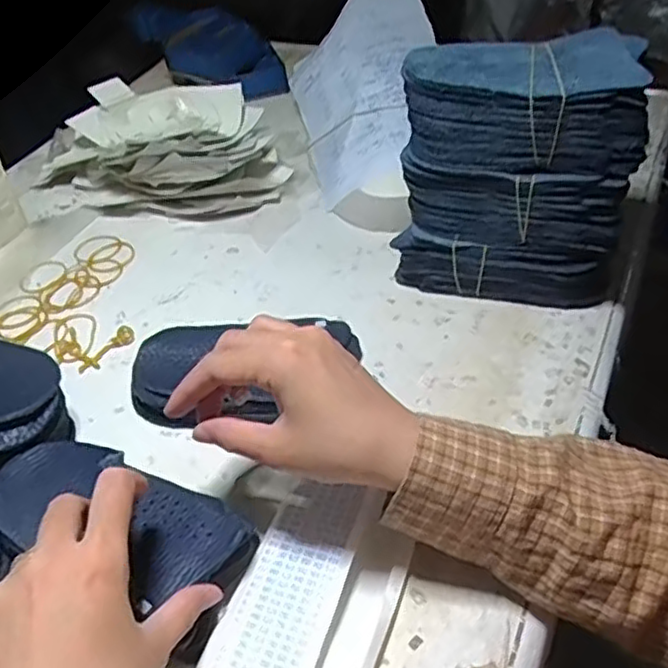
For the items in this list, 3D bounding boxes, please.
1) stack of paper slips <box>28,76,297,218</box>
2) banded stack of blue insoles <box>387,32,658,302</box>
[{"bbox_3d":[-0.180,-0.179,0.658,0.263,0.078,0.120,13,47,17],"label":"stack of paper slips"},{"bbox_3d":[0.127,-0.109,0.490,0.148,0.177,0.072,11,46,15],"label":"banded stack of blue insoles"}]

